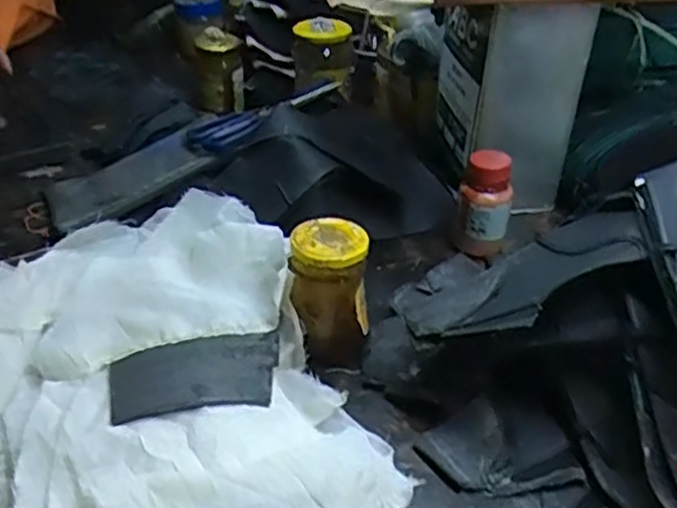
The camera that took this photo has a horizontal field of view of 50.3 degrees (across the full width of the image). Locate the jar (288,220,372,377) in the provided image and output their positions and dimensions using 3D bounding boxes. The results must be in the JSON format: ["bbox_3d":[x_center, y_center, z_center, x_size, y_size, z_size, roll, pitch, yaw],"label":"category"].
[{"bbox_3d":[-0.007,0.035,0.573,0.059,0.112,0.057,1,34,-1],"label":"jar"}]

